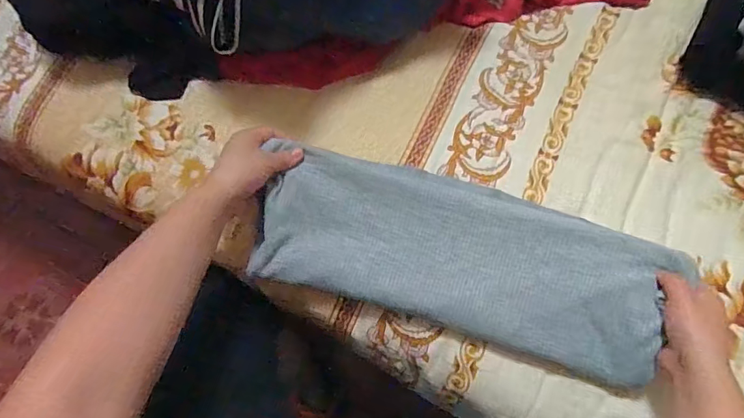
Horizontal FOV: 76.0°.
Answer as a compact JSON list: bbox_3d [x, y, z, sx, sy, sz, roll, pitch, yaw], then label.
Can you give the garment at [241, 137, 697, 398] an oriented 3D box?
[{"bbox_3d":[0.082,0.047,0.501,0.428,0.028,0.160,15,74,9],"label":"garment"}]

